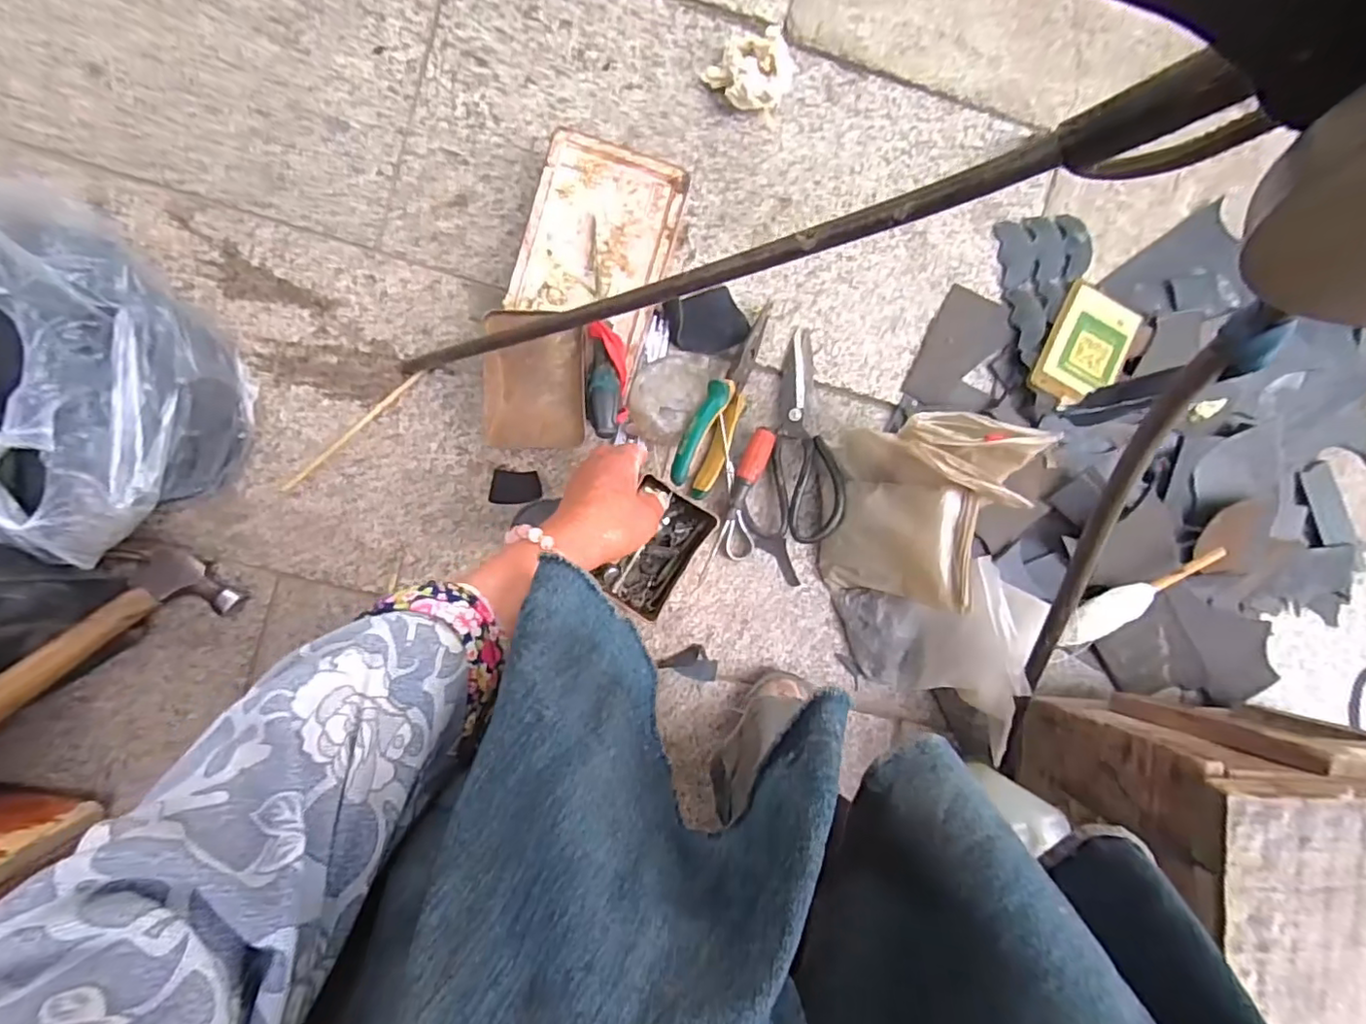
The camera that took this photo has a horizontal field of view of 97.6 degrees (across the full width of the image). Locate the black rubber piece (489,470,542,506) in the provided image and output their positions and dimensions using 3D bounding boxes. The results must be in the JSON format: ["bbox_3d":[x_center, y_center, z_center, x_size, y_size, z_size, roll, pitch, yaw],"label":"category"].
[{"bbox_3d":[-0.154,-0.022,0.552,0.046,0.004,0.031,2,87,-5],"label":"black rubber piece"}]

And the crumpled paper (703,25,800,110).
[{"bbox_3d":[0.060,-0.395,0.535,0.071,0.044,0.060,34,90,-6],"label":"crumpled paper"}]

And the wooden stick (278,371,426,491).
[{"bbox_3d":[-0.297,-0.073,0.539,0.159,0.004,0.008,-41,95,-2],"label":"wooden stick"}]

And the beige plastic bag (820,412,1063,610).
[{"bbox_3d":[0.205,0.001,0.518,0.123,0.134,0.153,8,92,-5],"label":"beige plastic bag"}]

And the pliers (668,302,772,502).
[{"bbox_3d":[0.044,-0.104,0.544,0.047,0.048,0.184,27,90,-6],"label":"pliers"}]

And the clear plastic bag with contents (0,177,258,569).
[{"bbox_3d":[-0.481,-0.092,0.418,0.226,0.199,0.247,-28,92,-5],"label":"clear plastic bag with contents"}]

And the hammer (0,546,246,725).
[{"bbox_3d":[-0.481,0.132,0.429,0.084,0.034,0.274,43,52,-6],"label":"hammer"}]

